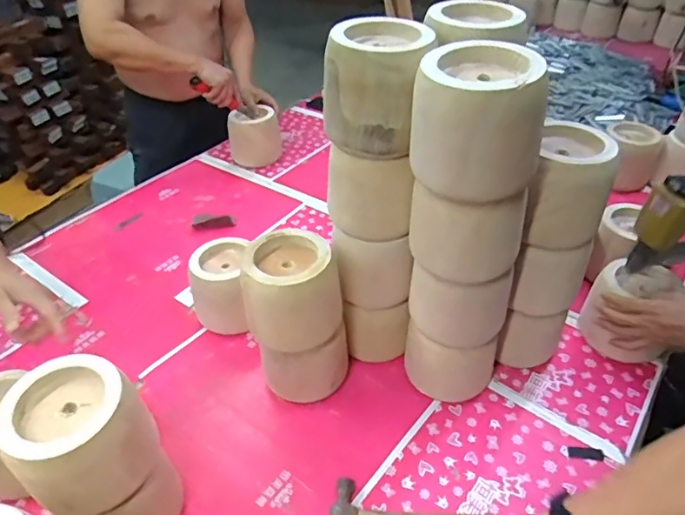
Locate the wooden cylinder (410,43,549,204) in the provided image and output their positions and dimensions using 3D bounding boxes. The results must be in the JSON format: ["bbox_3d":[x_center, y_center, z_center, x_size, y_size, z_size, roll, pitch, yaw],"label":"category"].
[{"bbox_3d":[0.143,-0.144,0.539,0.126,0.124,0.115,7,40,12],"label":"wooden cylinder"}]

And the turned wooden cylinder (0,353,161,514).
[{"bbox_3d":[-0.278,0.192,0.551,0.114,0.123,0.122,-2,39,1],"label":"turned wooden cylinder"}]

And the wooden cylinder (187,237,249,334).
[{"bbox_3d":[-0.203,0.052,0.918,0.109,0.136,0.113,-2,39,1],"label":"wooden cylinder"}]

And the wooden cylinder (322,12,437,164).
[{"bbox_3d":[0.044,-0.204,0.612,0.125,0.125,0.107,-2,39,1],"label":"wooden cylinder"}]

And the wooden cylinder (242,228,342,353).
[{"bbox_3d":[-0.072,0.046,0.726,0.135,0.127,0.119,-12,40,-12],"label":"wooden cylinder"}]

